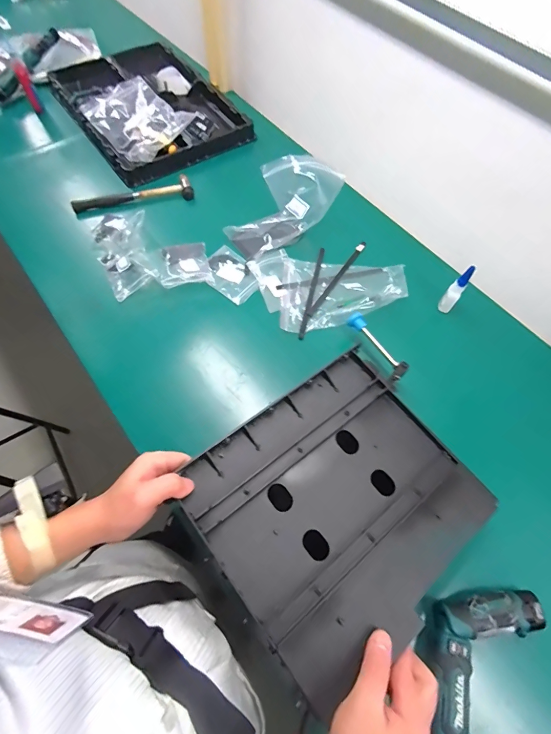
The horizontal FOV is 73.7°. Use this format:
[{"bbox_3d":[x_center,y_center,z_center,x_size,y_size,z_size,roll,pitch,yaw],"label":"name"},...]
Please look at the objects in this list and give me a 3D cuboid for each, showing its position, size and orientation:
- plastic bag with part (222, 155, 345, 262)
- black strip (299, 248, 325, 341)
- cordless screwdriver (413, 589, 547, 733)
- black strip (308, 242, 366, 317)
[{"bbox_3d":[0.014,-0.319,0.721,0.199,0.151,0.105,-29,68,-17],"label":"plastic bag with part"},{"bbox_3d":[0.071,-0.146,0.709,0.012,0.007,0.219,14,63,3],"label":"black strip"},{"bbox_3d":[0.213,0.369,0.432,0.110,0.054,0.275,39,67,15],"label":"cordless screwdriver"},{"bbox_3d":[0.124,-0.177,0.728,0.012,0.012,0.217,32,66,12],"label":"black strip"}]

